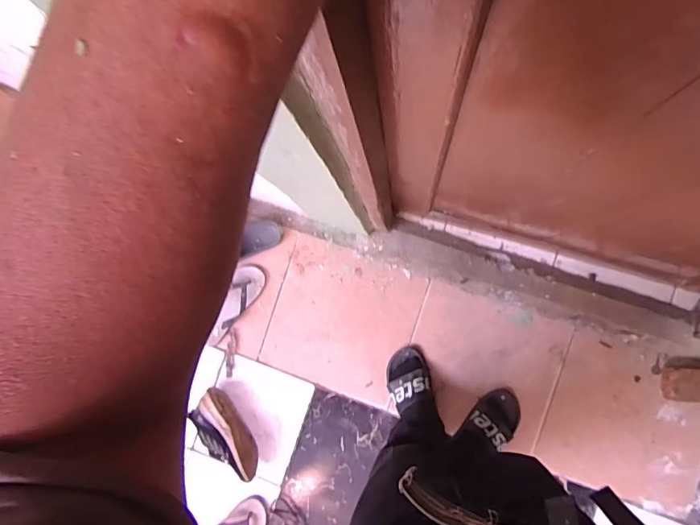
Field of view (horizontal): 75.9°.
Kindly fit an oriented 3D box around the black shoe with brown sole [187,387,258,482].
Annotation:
[{"bbox_3d":[-0.363,0.502,1.293,0.103,0.114,0.264,-32,82,4],"label":"black shoe with brown sole"}]

